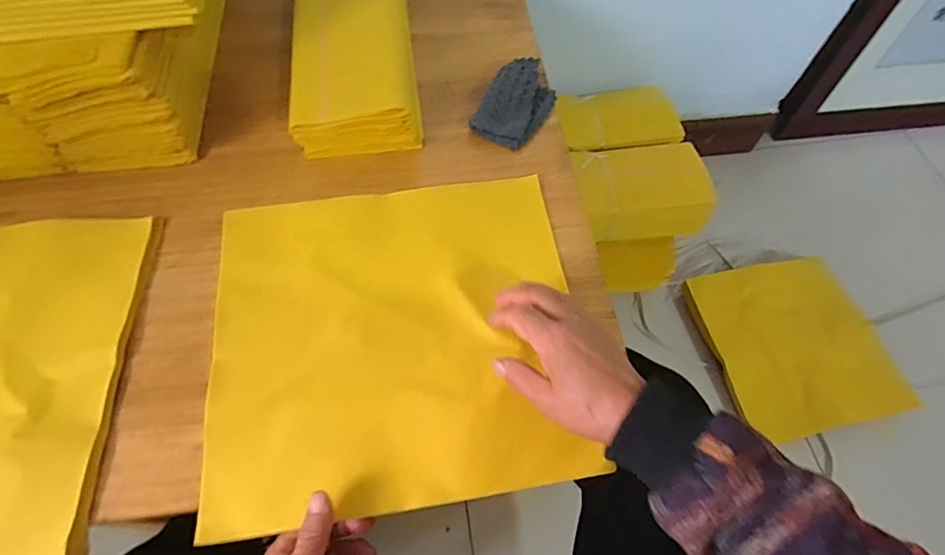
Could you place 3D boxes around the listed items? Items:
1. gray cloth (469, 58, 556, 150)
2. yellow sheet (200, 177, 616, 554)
[{"bbox_3d":[0.050,-0.199,0.568,0.069,0.042,0.107,23,63,10],"label":"gray cloth"},{"bbox_3d":[-0.068,0.043,0.441,0.308,0.012,0.292,-8,62,-4],"label":"yellow sheet"}]

